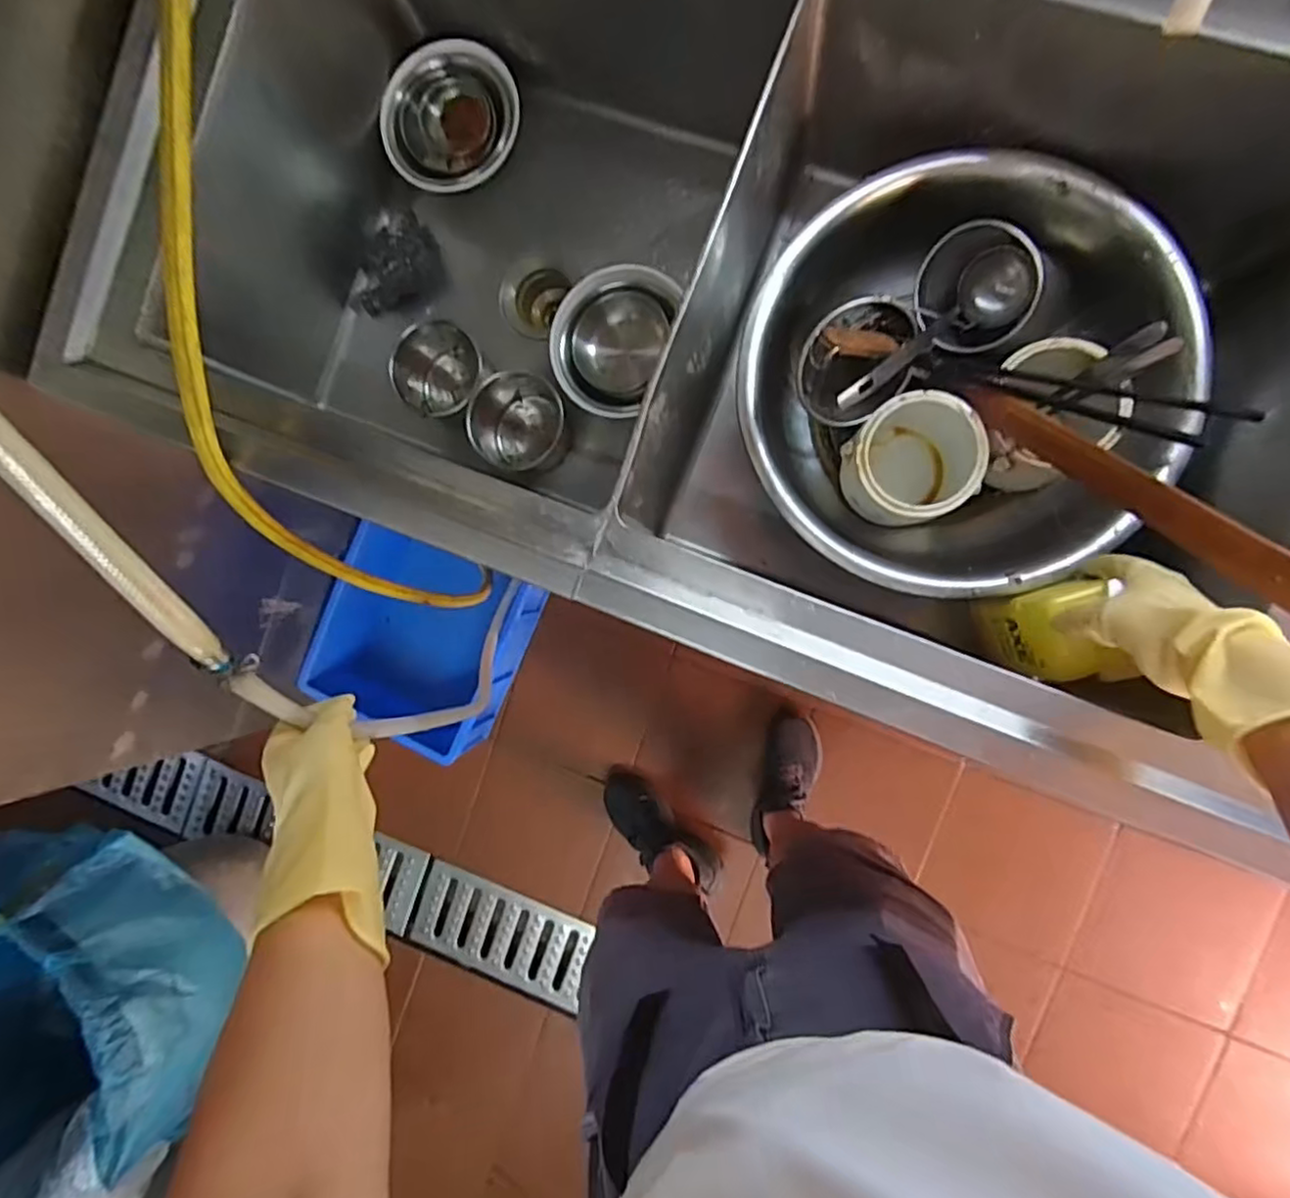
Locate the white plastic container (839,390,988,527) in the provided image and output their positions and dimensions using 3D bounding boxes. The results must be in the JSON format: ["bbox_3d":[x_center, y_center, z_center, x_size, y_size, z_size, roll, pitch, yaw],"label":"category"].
[{"bbox_3d":[0.293,-0.147,0.733,0.143,0.149,0.122,5,92,8],"label":"white plastic container"}]

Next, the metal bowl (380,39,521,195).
[{"bbox_3d":[-0.244,-0.611,0.845,0.170,0.055,0.156,-1,120,-3],"label":"metal bowl"}]

